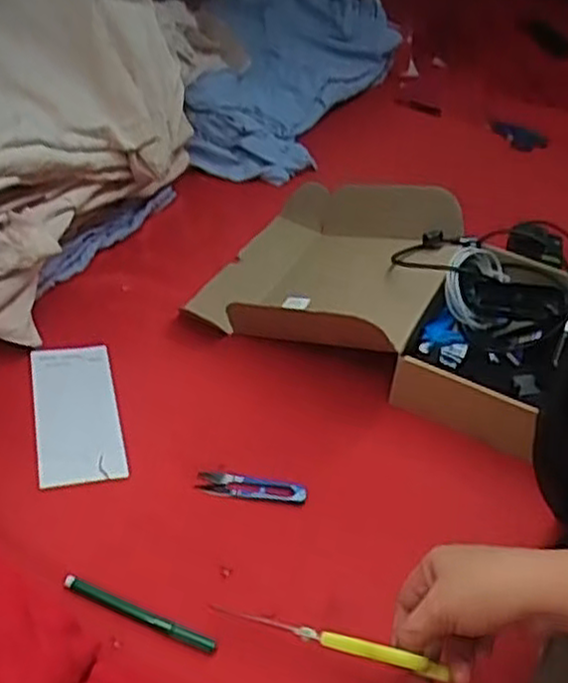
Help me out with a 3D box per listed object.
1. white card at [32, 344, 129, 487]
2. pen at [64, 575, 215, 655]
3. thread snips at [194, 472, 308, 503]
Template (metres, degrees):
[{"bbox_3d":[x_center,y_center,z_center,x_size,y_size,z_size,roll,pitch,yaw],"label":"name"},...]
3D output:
[{"bbox_3d":[-0.213,0.069,0.780,0.080,0.012,0.185,-7,45,-16],"label":"white card"},{"bbox_3d":[-0.117,0.219,0.611,0.134,0.012,0.013,17,40,14],"label":"pen"},{"bbox_3d":[-0.030,0.139,0.720,0.101,0.006,0.023,5,57,3],"label":"thread snips"}]

